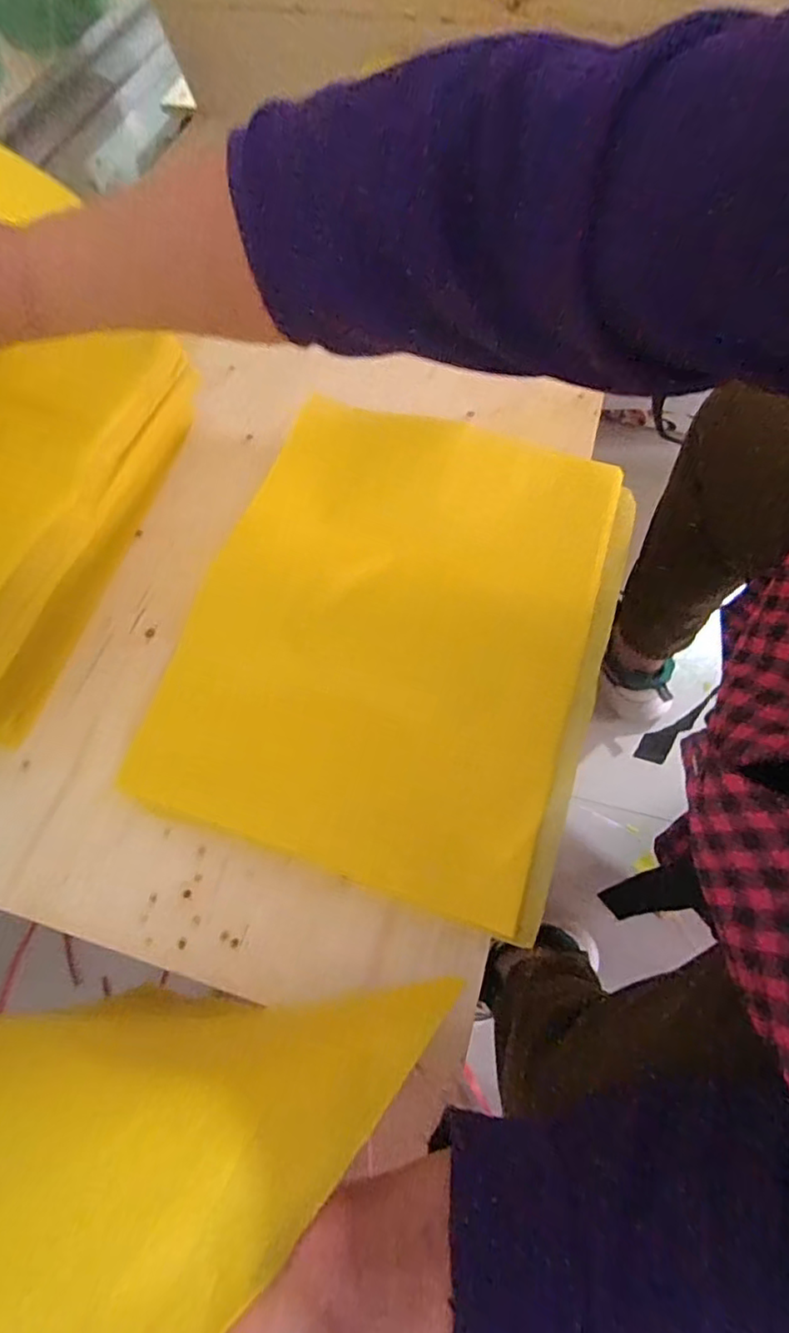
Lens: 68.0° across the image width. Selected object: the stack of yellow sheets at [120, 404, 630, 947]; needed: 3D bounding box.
[{"bbox_3d":[0.009,-0.032,0.423,0.278,0.082,0.354,16,67,10],"label":"stack of yellow sheets"}]

